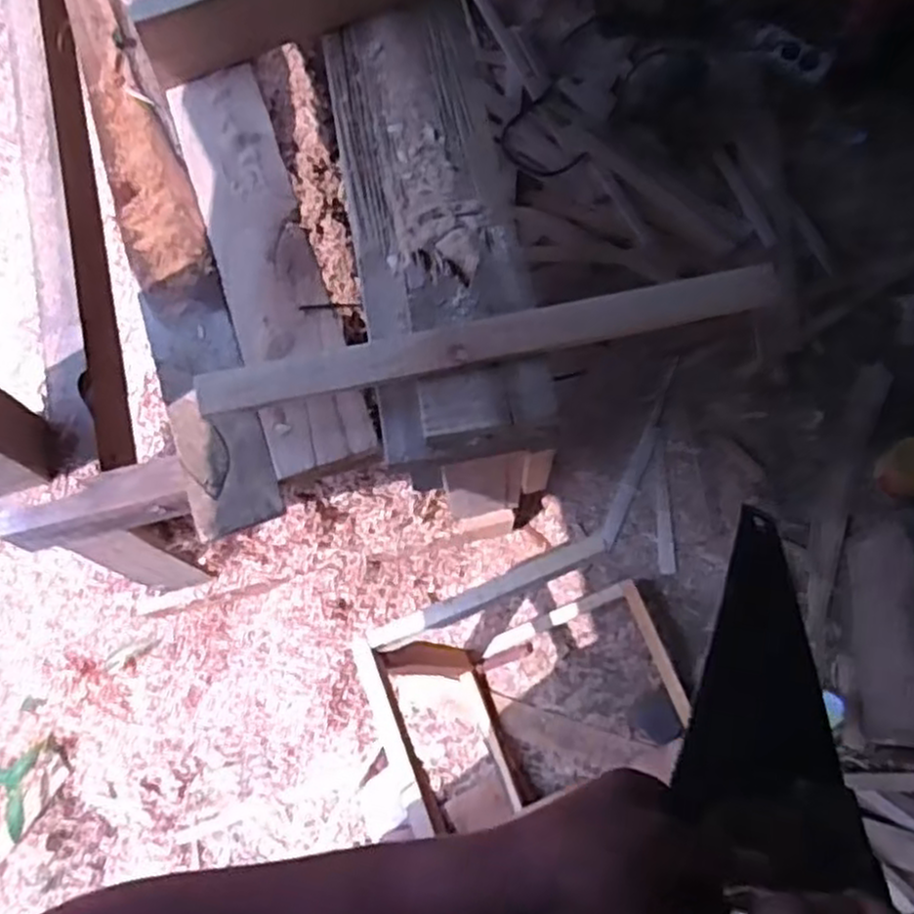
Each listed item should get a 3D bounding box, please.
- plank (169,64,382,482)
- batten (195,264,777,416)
[{"bbox_3d":[-0.184,-0.192,0.743,0.093,0.022,0.446,-18,76,-7],"label":"plank"},{"bbox_3d":[0.037,-0.106,0.681,0.520,0.026,0.045,-13,75,-5],"label":"batten"}]

